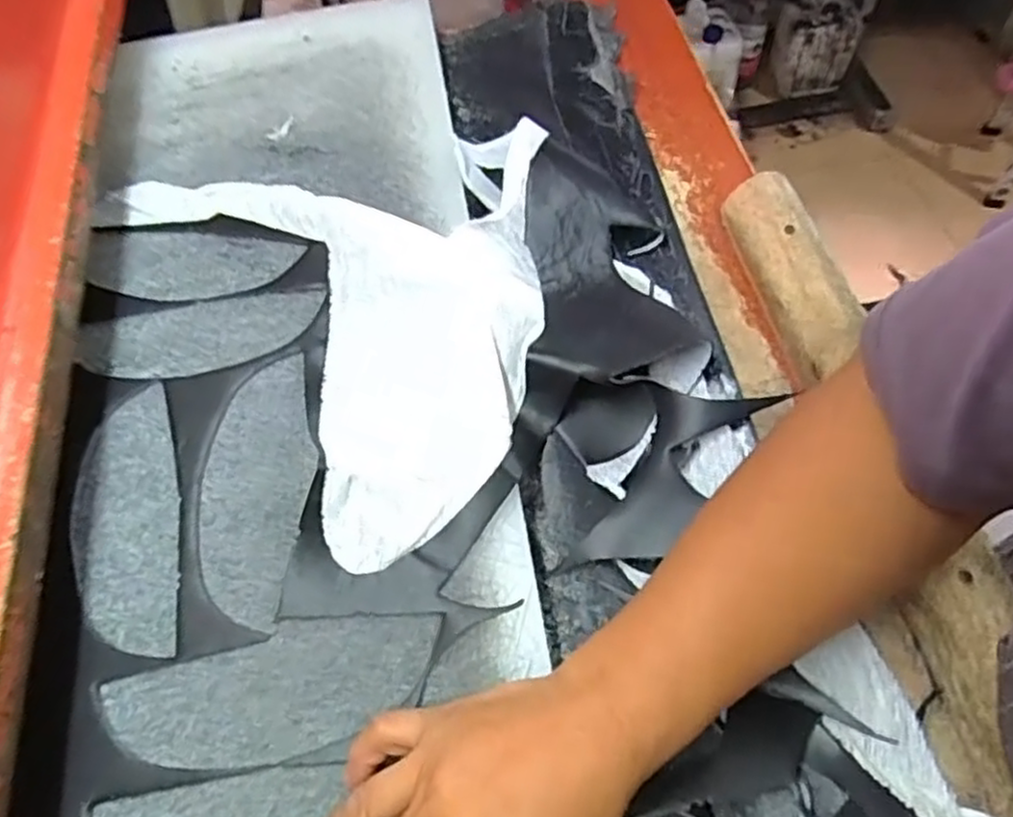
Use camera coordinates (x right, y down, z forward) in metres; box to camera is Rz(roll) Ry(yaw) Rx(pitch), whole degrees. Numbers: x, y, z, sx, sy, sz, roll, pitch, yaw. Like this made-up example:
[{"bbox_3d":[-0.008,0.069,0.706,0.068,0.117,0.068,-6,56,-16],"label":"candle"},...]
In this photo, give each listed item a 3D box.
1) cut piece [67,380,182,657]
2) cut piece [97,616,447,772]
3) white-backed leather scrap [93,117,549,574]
[{"bbox_3d":[-0.223,0.064,0.434,0.063,0.006,0.168,-19,60,-4],"label":"cut piece"},{"bbox_3d":[-0.118,0.144,0.378,0.169,0.004,0.064,-17,60,-4],"label":"cut piece"},{"bbox_3d":[-0.078,-0.108,0.516,0.296,0.017,0.354,-37,67,-18],"label":"white-backed leather scrap"}]

